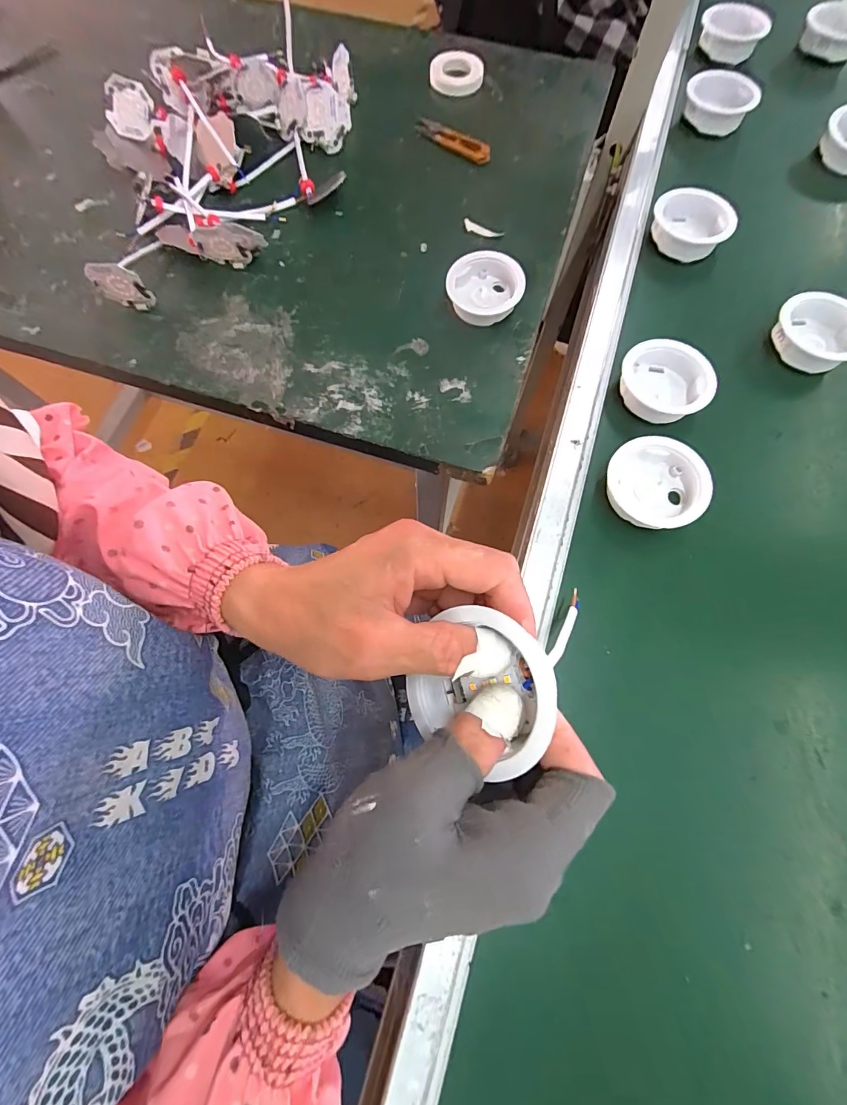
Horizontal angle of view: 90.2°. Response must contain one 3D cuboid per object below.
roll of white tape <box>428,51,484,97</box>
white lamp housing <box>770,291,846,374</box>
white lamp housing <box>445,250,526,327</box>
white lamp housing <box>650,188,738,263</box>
[{"bbox_3d":[0.040,-0.584,0.515,0.064,0.016,0.064,0,74,-1],"label":"roll of white tape"},{"bbox_3d":[0.342,-0.190,0.367,0.070,0.029,0.066,0,74,-1],"label":"white lamp housing"},{"bbox_3d":[0.058,-0.256,0.409,0.071,0.030,0.065,0,74,-1],"label":"white lamp housing"},{"bbox_3d":[0.253,-0.311,0.403,0.071,0.026,0.066,0,72,1],"label":"white lamp housing"}]

